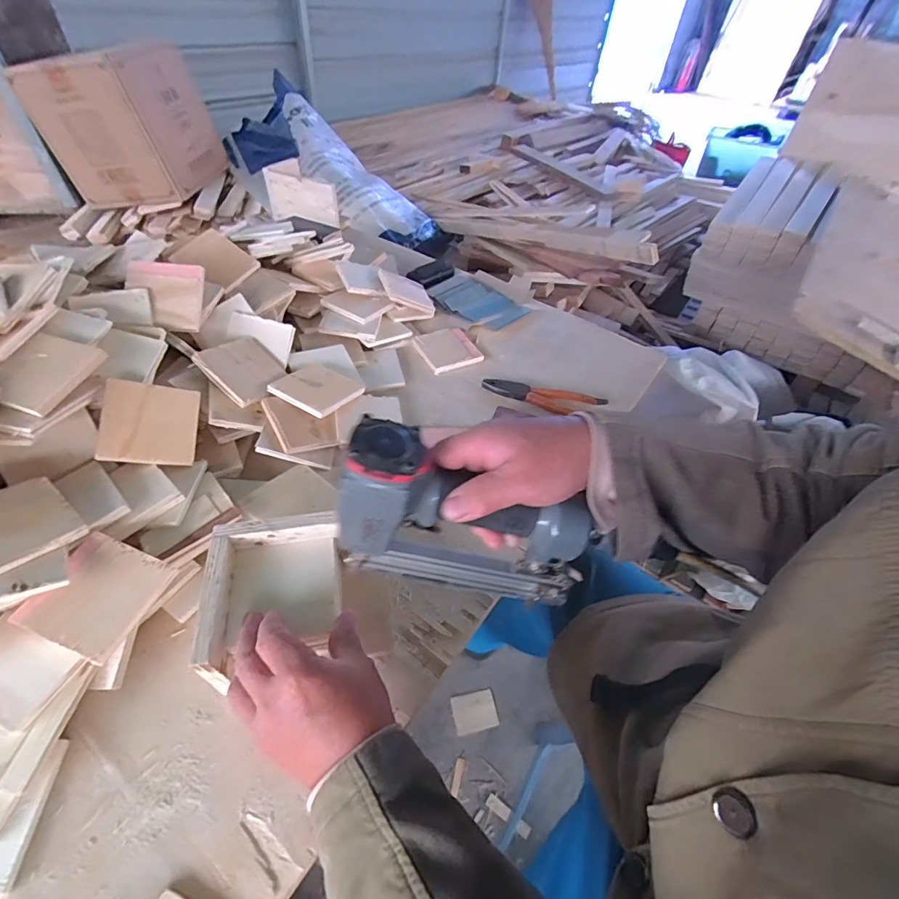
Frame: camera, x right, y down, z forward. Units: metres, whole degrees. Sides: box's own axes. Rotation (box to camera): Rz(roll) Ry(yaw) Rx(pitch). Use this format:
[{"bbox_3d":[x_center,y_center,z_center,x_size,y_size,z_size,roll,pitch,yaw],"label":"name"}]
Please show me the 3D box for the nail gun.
[{"bbox_3d":[0.019,0.063,0.363,0.203,0.168,0.056,7,49,1],"label":"nail gun"}]

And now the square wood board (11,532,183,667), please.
[{"bbox_3d":[-0.325,0.132,0.408,0.092,0.008,0.092,23,56,3],"label":"square wood board"}]

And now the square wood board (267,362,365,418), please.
[{"bbox_3d":[-0.187,-0.089,0.626,0.101,0.013,0.100,32,42,16],"label":"square wood board"}]

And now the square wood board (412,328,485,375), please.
[{"bbox_3d":[-0.002,-0.176,0.773,0.093,0.014,0.100,-20,53,-21],"label":"square wood board"}]

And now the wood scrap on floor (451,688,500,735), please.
[{"bbox_3d":[0.056,0.584,0.987,0.097,0.005,0.076,-6,48,-11],"label":"wood scrap on floor"}]

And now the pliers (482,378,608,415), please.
[{"bbox_3d":[0.149,-0.083,0.706,0.193,0.018,0.045,14,49,7],"label":"pliers"}]

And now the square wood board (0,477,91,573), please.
[{"bbox_3d":[-0.410,0.069,0.409,0.095,0.010,0.093,35,39,20],"label":"square wood board"}]

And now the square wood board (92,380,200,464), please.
[{"bbox_3d":[-0.349,-0.031,0.519,0.092,0.006,0.093,6,78,-30],"label":"square wood board"}]

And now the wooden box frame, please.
[{"bbox_3d":[-0.158,0.126,0.401,0.113,0.036,0.131,-6,50,-10],"label":"wooden box frame"}]

